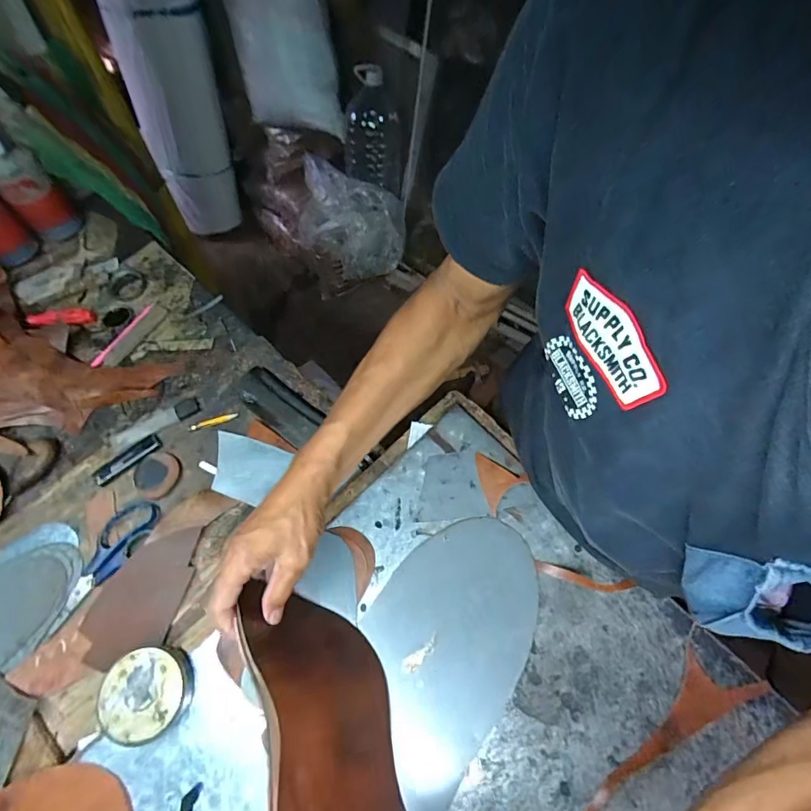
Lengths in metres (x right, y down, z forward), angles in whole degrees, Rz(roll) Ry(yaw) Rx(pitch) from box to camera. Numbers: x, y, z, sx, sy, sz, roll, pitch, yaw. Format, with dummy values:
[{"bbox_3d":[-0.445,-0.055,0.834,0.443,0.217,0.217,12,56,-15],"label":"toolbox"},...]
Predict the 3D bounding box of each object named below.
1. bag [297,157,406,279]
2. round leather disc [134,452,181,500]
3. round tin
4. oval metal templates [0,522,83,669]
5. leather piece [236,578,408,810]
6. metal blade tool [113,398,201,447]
[{"bbox_3d":[-0.194,-0.663,1.602,0.375,0.220,0.357,7,61,2],"label":"bag"},{"bbox_3d":[-0.301,0.083,0.541,0.053,0.012,0.054,1,61,-1],"label":"round leather disc"},{"bbox_3d":[-0.242,0.271,0.419,0.076,0.031,0.073,1,61,-1],"label":"round tin"},{"bbox_3d":[-0.432,0.213,0.486,0.164,0.009,0.115,-40,70,-21],"label":"oval metal templates"},{"bbox_3d":[-0.049,0.276,0.352,0.037,0.168,0.268,-38,51,10],"label":"leather piece"},{"bbox_3d":[-0.321,0.021,0.575,0.109,0.005,0.028,-29,68,-10],"label":"metal blade tool"}]

